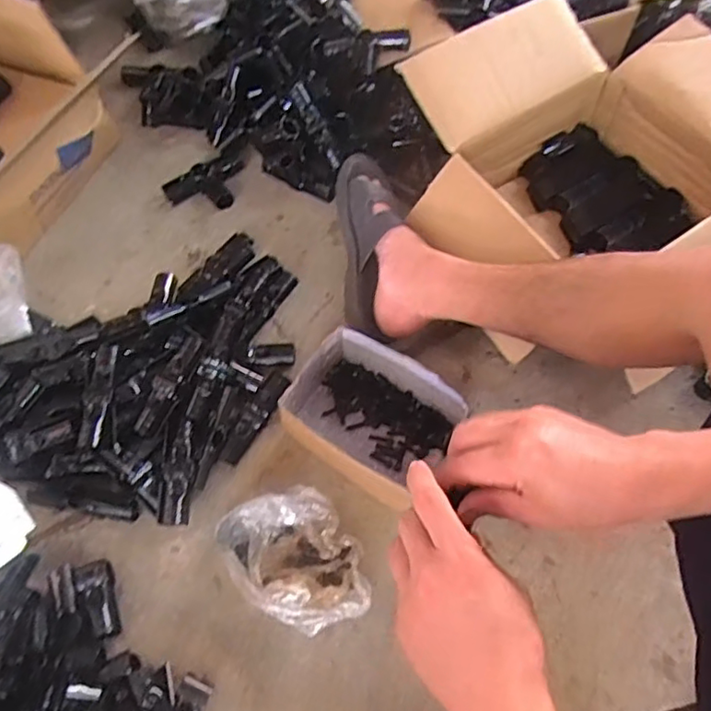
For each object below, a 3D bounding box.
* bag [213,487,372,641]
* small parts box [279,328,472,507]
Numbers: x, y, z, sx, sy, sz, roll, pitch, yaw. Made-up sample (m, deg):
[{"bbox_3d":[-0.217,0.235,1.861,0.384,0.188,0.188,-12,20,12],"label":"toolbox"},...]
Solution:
[{"bbox_3d":[-0.070,0.231,0.682,0.139,0.034,0.162,-24,63,-12],"label":"bag"},{"bbox_3d":[0.014,0.070,0.737,0.184,0.098,0.148,32,66,17],"label":"small parts box"}]

